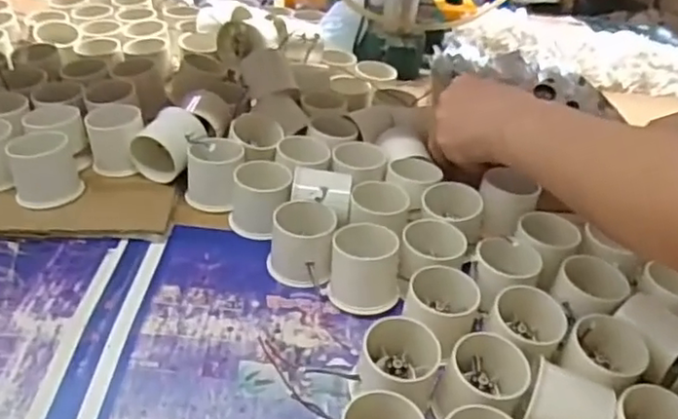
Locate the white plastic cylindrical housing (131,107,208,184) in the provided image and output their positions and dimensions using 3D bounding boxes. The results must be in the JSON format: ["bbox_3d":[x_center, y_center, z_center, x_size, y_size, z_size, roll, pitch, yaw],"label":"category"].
[{"bbox_3d":[-0.154,-0.062,0.602,0.053,0.053,0.062,19,38,16],"label":"white plastic cylindrical housing"}]

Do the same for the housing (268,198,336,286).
[{"bbox_3d":[-0.030,0.027,0.519,0.052,0.052,0.056,7,36,0],"label":"housing"}]

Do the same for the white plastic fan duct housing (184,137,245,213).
[{"bbox_3d":[-0.112,-0.030,0.580,0.052,0.052,0.048,-2,37,-12],"label":"white plastic fan duct housing"}]

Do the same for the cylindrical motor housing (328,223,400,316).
[{"bbox_3d":[0.020,0.046,0.491,0.051,0.053,0.041,1,37,-8],"label":"cylindrical motor housing"}]

